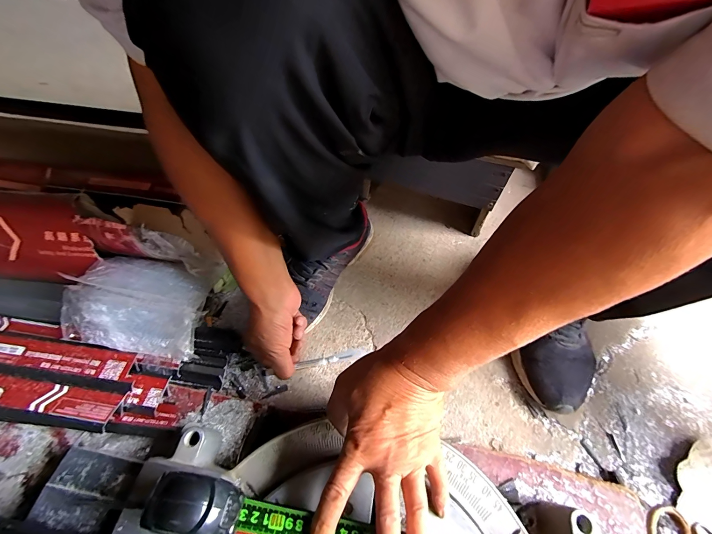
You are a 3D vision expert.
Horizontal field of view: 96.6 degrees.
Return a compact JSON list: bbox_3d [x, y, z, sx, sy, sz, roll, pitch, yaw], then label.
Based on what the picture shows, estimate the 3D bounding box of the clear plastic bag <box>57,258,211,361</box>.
[{"bbox_3d":[-0.276,0.046,0.423,0.154,0.094,0.123,8,56,1],"label":"clear plastic bag"}]

